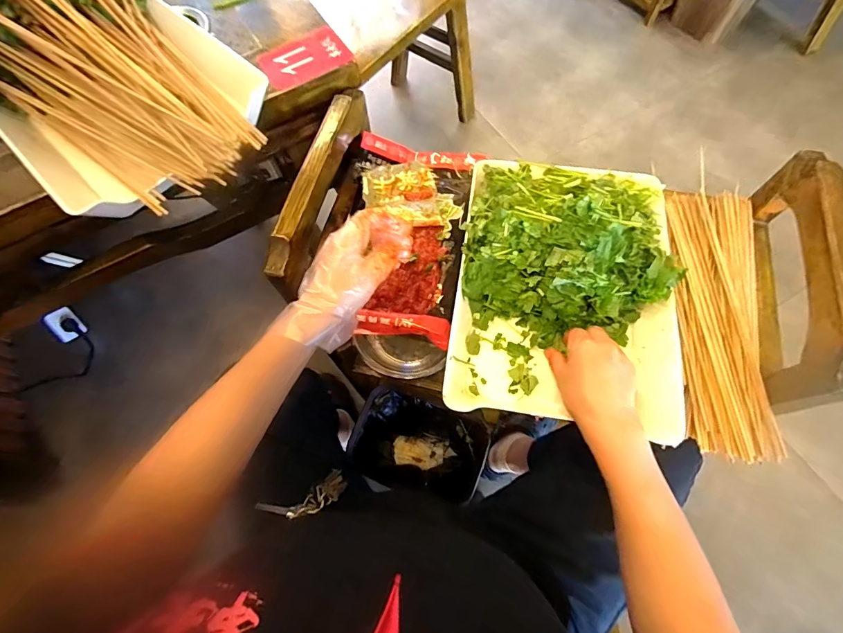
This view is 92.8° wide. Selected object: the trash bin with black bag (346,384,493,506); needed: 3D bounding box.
[{"bbox_3d":[-0.004,0.291,0.923,0.262,0.204,0.165,18,70,10],"label":"trash bin with black bag"}]

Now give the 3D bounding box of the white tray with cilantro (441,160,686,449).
[{"bbox_3d":[0.163,-0.044,0.462,0.237,0.095,0.321,8,68,6],"label":"white tray with cilantro"}]

